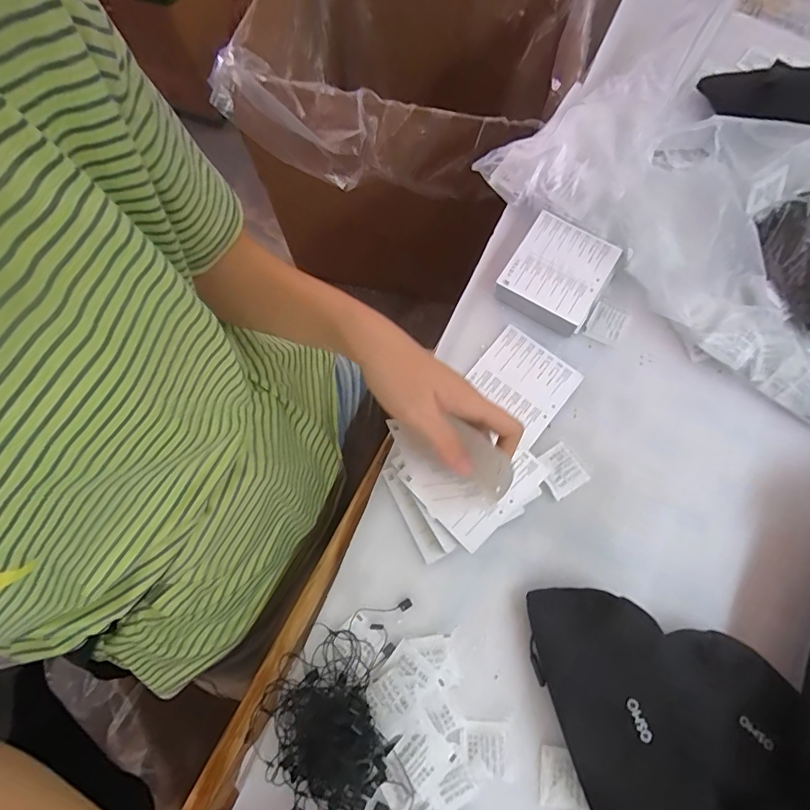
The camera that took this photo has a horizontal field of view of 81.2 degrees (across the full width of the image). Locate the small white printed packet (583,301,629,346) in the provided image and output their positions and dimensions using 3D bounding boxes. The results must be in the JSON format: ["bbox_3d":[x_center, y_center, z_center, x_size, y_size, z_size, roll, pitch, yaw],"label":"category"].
[{"bbox_3d":[0.205,-0.084,0.480,0.035,0.010,0.042,26,73,8],"label":"small white printed packet"}]

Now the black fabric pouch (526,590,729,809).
[{"bbox_3d":[0.165,0.242,0.350,0.093,0.049,0.202,-13,72,-5],"label":"black fabric pouch"}]

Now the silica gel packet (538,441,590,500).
[{"bbox_3d":[0.142,0.060,0.433,0.037,0.008,0.041,-30,74,-10],"label":"silica gel packet"}]

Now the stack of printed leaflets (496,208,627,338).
[{"bbox_3d":[0.154,-0.132,0.481,0.091,0.036,0.098,30,74,9],"label":"stack of printed leaflets"}]

